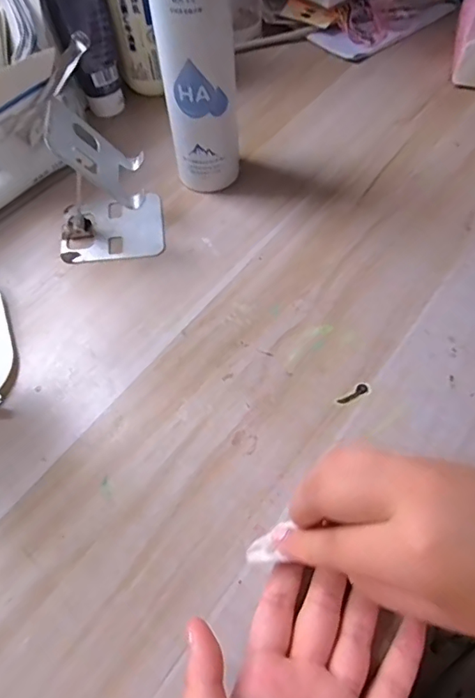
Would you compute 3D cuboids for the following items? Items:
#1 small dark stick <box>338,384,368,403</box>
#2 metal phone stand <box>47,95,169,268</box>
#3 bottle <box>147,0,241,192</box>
[{"bbox_3d":[0.083,0.031,0.341,0.024,0.004,0.007,-28,63,-14],"label":"small dark stick"},{"bbox_3d":[-0.113,-0.135,0.387,0.088,0.108,0.070,-8,60,-3],"label":"metal phone stand"},{"bbox_3d":[-0.030,-0.222,0.368,0.046,0.223,0.047,34,66,19],"label":"bottle"}]

